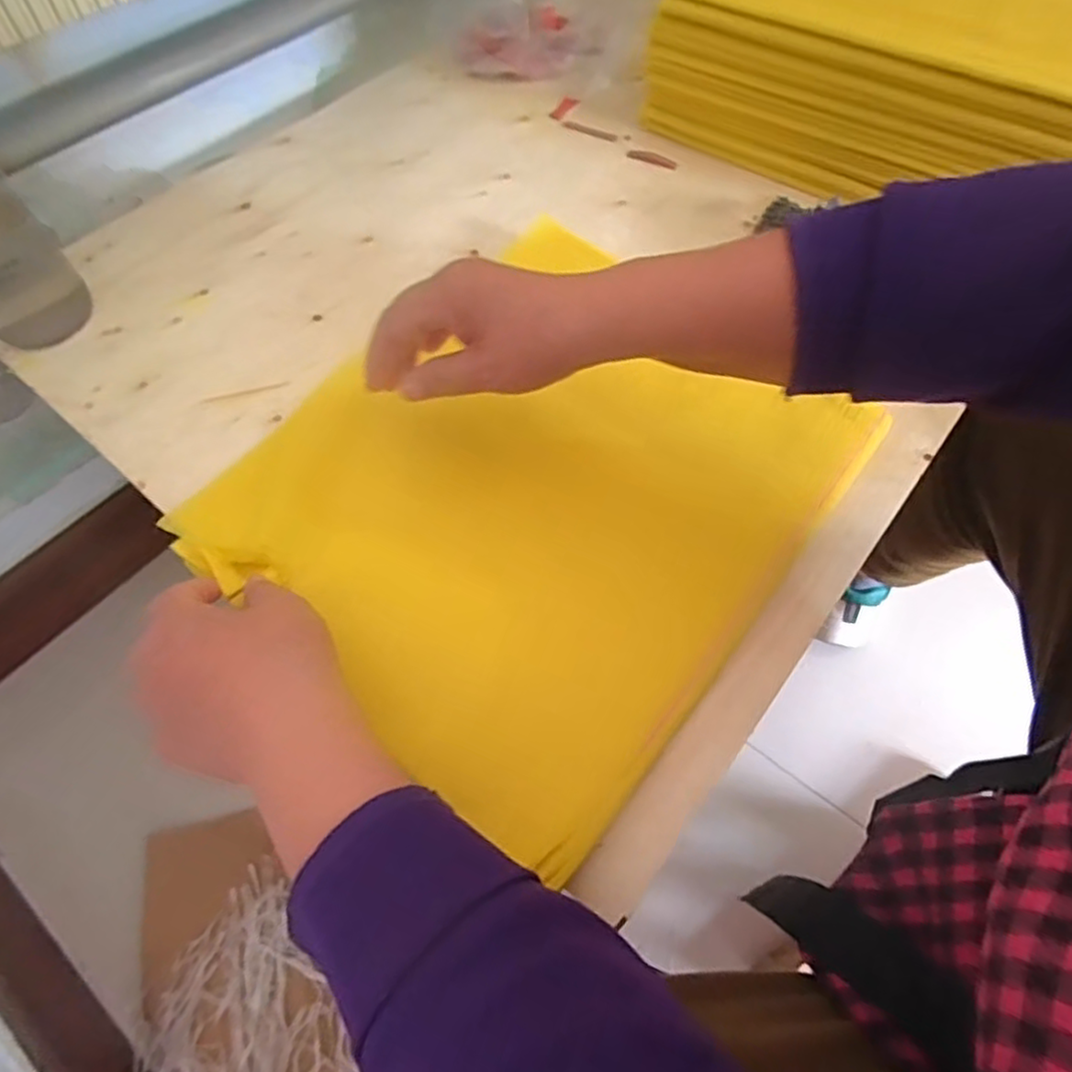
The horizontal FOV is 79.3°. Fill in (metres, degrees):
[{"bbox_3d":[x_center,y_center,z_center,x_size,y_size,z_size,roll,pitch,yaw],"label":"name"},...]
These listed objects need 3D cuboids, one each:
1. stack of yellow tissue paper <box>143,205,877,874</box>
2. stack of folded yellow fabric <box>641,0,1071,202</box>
[{"bbox_3d":[0.018,-0.032,0.390,0.275,0.047,0.300,35,66,19],"label":"stack of yellow tissue paper"},{"bbox_3d":[0.374,-0.458,0.564,0.367,0.139,0.426,34,66,18],"label":"stack of folded yellow fabric"}]

